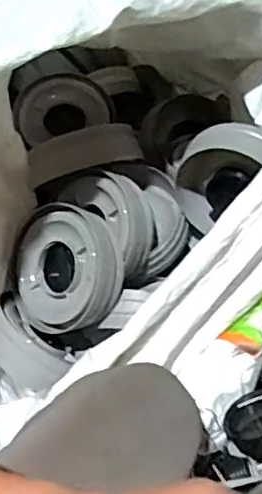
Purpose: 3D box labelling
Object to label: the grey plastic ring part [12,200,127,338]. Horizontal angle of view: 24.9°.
[{"bbox_3d":[-0.084,0.025,0.752,0.146,0.034,0.158,-10,86,22],"label":"grey plastic ring part"}]

